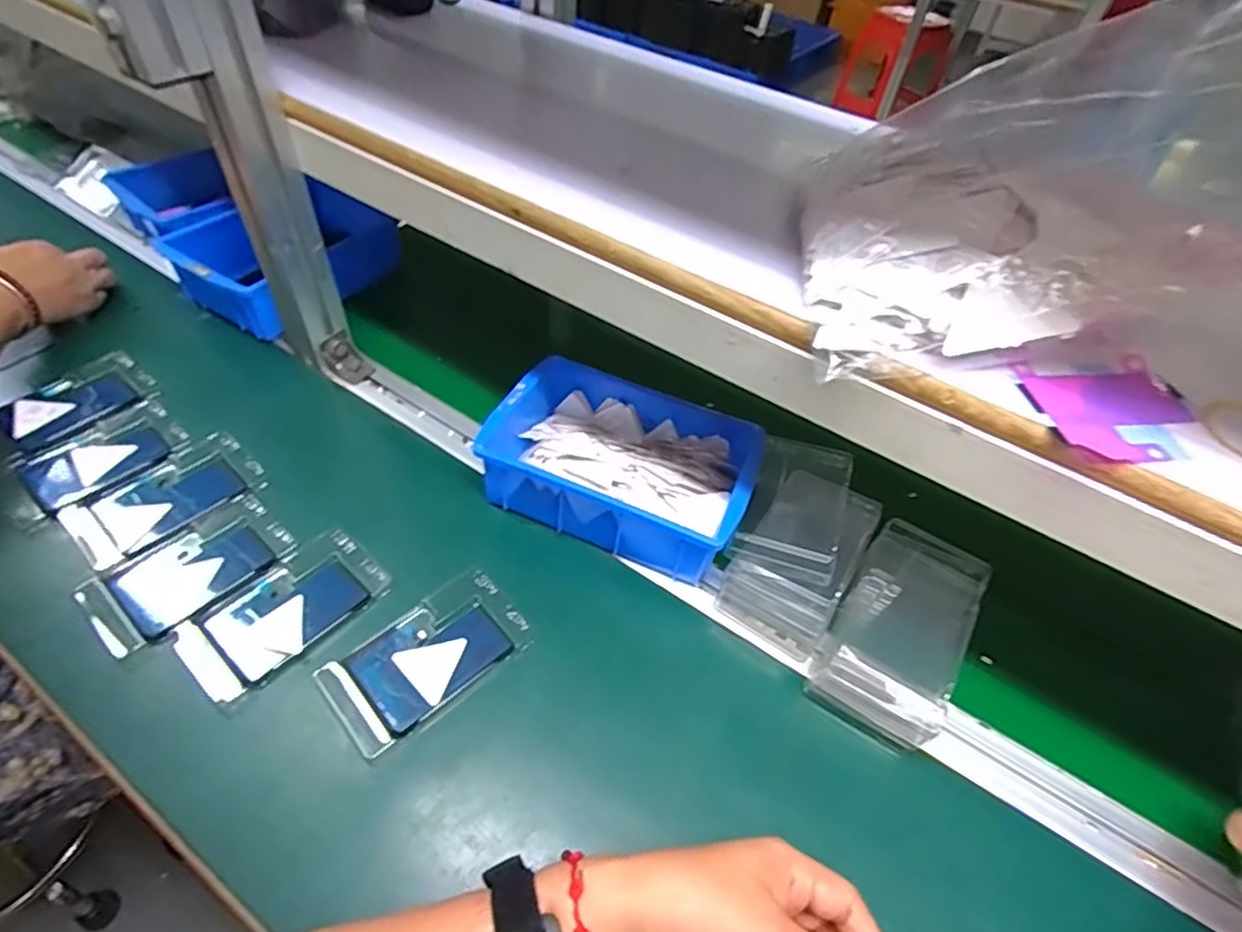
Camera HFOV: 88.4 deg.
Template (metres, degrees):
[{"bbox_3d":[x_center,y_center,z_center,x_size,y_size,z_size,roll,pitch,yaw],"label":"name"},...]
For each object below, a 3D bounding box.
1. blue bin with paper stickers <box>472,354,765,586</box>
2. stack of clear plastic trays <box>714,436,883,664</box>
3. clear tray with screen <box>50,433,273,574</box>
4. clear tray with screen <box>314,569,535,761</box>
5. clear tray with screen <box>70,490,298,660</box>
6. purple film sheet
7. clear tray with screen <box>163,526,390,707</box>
[{"bbox_3d":[0.002,0.002,0.522,0.203,0.077,0.142,20,49,10],"label":"blue bin with paper stickers"},{"bbox_3d":[0.132,0.057,0.485,0.094,0.074,0.142,27,51,16],"label":"stack of clear plastic trays"},{"bbox_3d":[-0.344,0.025,0.487,0.073,0.021,0.122,34,53,21],"label":"clear tray with screen"},{"bbox_3d":[-0.128,0.126,0.425,0.126,0.010,0.074,-32,60,-28],"label":"clear tray with screen"},{"bbox_3d":[-0.301,0.071,0.447,0.068,0.020,0.125,33,53,18],"label":"clear tray with screen"},{"bbox_3d":[0.234,-0.025,0.302,0.081,0.005,0.062,-1,49,-8],"label":"purple film sheet"},{"bbox_3d":[-0.231,0.099,0.440,0.072,0.016,0.123,37,56,20],"label":"clear tray with screen"}]

